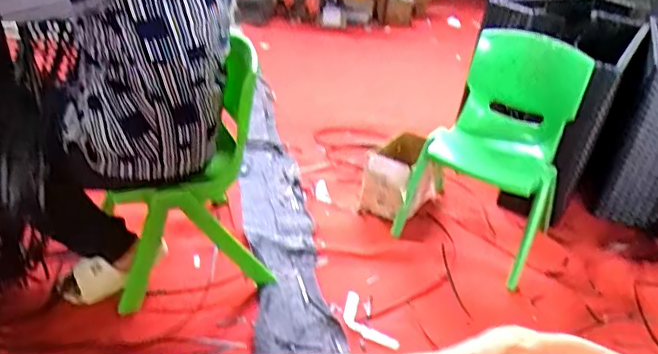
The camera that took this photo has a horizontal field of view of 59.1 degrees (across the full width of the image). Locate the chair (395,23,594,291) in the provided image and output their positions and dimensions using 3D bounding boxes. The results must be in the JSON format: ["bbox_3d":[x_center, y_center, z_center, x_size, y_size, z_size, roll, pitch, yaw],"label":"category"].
[{"bbox_3d":[0.428,-0.077,1.509,0.351,0.513,0.354,19,32,20],"label":"chair"}]

